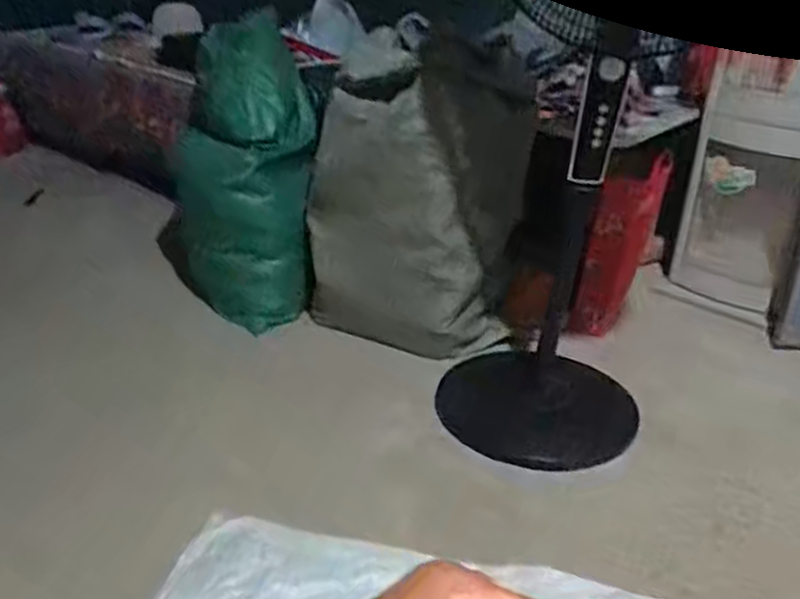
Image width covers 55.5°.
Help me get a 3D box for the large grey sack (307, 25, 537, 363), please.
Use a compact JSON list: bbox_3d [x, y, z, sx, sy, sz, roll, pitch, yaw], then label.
[{"bbox_3d":[0.038,-0.231,1.705,0.399,0.714,0.358,15,28,30],"label":"large grey sack"}]

